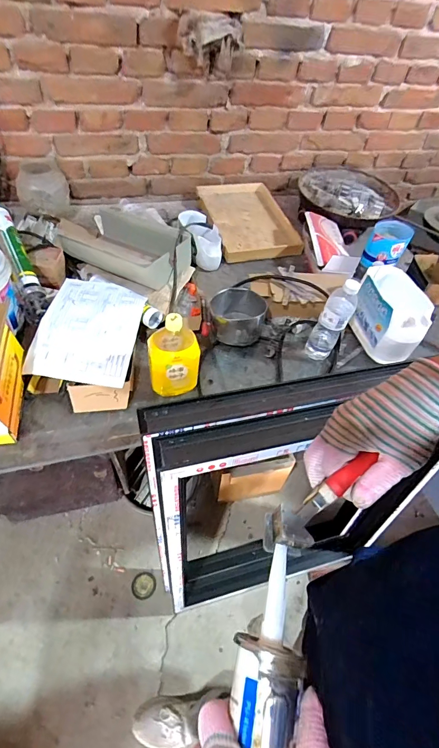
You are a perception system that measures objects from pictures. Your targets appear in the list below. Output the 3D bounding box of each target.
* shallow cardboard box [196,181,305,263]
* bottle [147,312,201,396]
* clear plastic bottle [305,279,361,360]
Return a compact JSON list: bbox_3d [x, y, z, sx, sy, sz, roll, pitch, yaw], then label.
[{"bbox_3d":[0.098,-0.516,1.206,0.271,0.046,0.406,-7,53,-12],"label":"shallow cardboard box"},{"bbox_3d":[-0.093,-0.048,0.723,0.092,0.187,0.092,-9,53,-13],"label":"bottle"},{"bbox_3d":[0.253,-0.117,0.804,0.064,0.217,0.054,20,52,10],"label":"clear plastic bottle"}]

